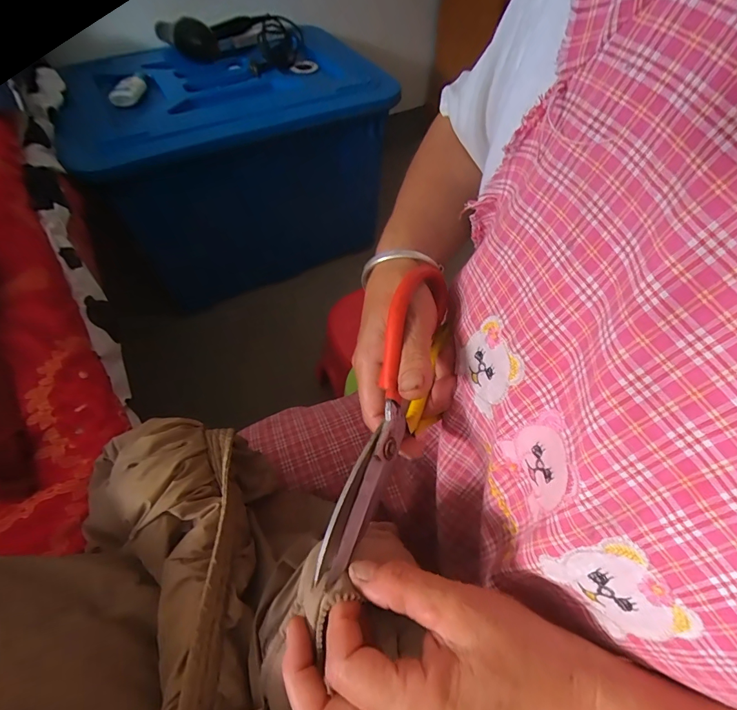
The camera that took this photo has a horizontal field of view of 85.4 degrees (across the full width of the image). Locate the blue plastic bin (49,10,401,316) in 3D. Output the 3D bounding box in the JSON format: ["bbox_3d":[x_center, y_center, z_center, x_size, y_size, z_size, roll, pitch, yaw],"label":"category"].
[{"bbox_3d":[-0.330,-0.500,1.175,0.737,0.597,0.491,-25,58,-17],"label":"blue plastic bin"}]

